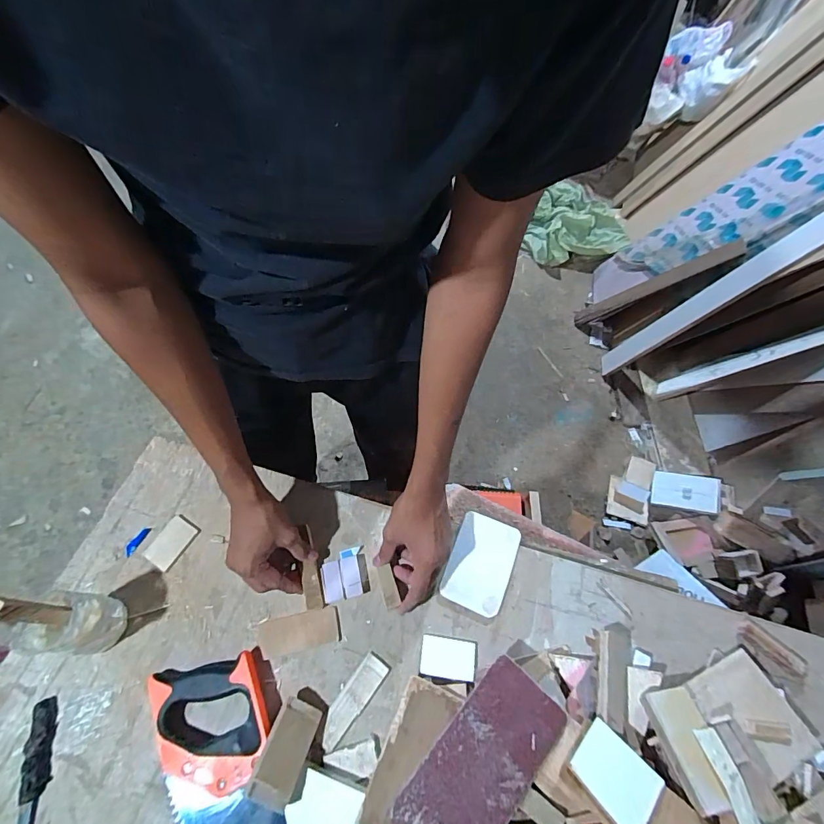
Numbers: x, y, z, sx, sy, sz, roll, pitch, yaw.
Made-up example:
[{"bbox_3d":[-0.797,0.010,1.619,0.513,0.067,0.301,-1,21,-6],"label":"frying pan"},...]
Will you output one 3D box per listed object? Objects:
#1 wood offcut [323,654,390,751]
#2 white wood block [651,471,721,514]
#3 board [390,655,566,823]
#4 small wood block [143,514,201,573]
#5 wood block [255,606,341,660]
[{"bbox_3d":[-0.072,0.341,0.501,0.031,0.006,0.103,36,67,15],"label":"wood offcut"},{"bbox_3d":[0.843,0.244,1.308,0.177,0.024,0.104,5,79,33],"label":"white wood block"},{"bbox_3d":[0.072,0.365,0.439,0.090,0.016,0.189,41,68,17],"label":"board"},{"bbox_3d":[-0.335,0.180,0.587,0.046,0.007,0.067,30,65,12],"label":"small wood block"},{"bbox_3d":[-0.144,0.279,0.537,0.101,0.004,0.043,-11,64,-8],"label":"wood block"}]

